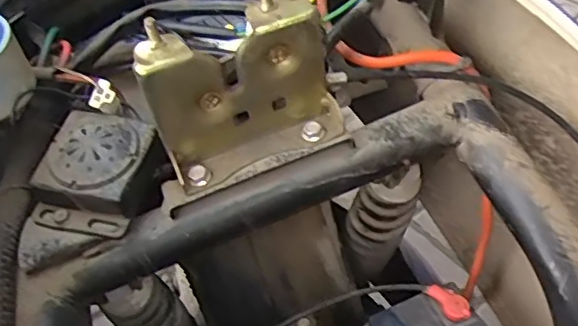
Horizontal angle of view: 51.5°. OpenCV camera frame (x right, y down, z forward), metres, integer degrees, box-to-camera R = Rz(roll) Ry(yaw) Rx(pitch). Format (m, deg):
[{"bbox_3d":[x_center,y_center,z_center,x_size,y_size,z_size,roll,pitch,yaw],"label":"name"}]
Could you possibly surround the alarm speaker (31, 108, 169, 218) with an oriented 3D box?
[{"bbox_3d":[-0.101,0.000,0.325,0.057,0.032,0.050,11,47,13],"label":"alarm speaker"}]

